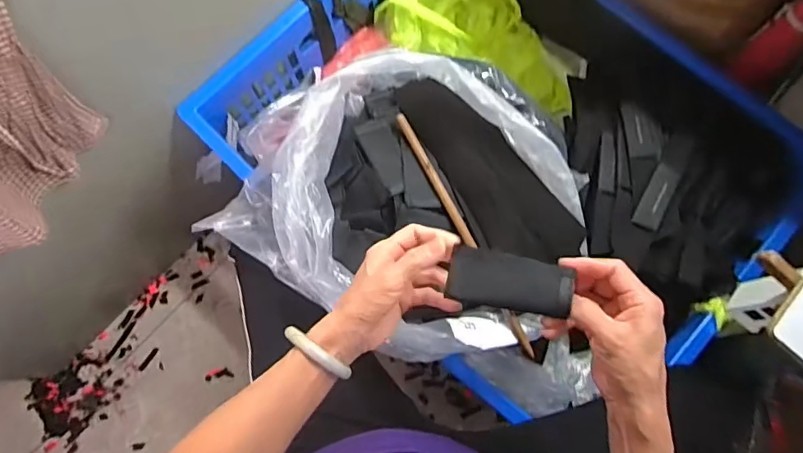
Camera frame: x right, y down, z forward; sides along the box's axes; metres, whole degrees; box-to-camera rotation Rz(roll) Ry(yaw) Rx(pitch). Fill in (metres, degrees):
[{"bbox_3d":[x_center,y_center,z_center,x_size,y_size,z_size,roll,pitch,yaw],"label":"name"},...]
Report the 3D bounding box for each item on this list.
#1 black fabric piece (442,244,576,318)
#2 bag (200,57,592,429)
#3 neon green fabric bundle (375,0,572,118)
[{"bbox_3d":[0.093,0.048,0.445,0.102,0.009,0.049,8,89,13],"label":"black fabric piece"},{"bbox_3d":[0.090,-0.009,0.737,0.446,0.360,0.403,22,77,6],"label":"bag"},{"bbox_3d":[0.152,-0.357,0.995,0.412,0.120,0.197,32,78,-7],"label":"neon green fabric bundle"}]

